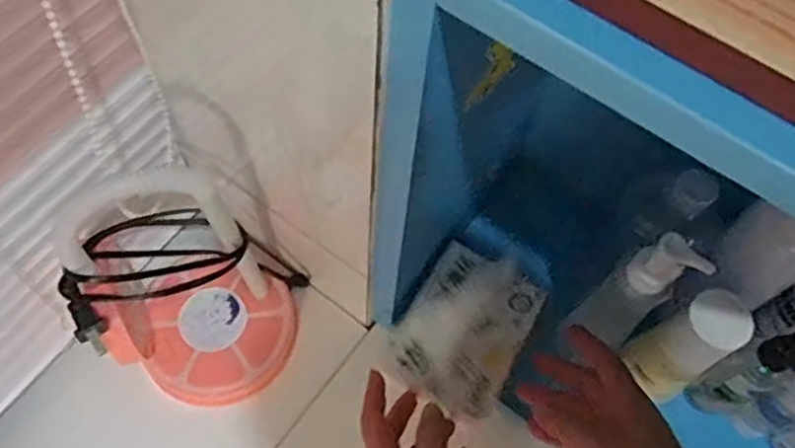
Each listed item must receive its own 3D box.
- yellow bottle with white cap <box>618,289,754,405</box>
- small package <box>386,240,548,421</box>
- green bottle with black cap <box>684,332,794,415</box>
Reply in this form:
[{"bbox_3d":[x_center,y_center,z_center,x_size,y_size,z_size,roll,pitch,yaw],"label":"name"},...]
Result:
[{"bbox_3d":[0.211,0.092,0.523,0.047,0.117,0.049,-28,68,-16],"label":"yellow bottle with white cap"},{"bbox_3d":[0.054,0.074,0.540,0.088,0.027,0.123,32,66,12],"label":"small package"},{"bbox_3d":[0.261,0.113,0.534,0.036,0.120,0.033,1,63,-2],"label":"green bottle with black cap"}]

